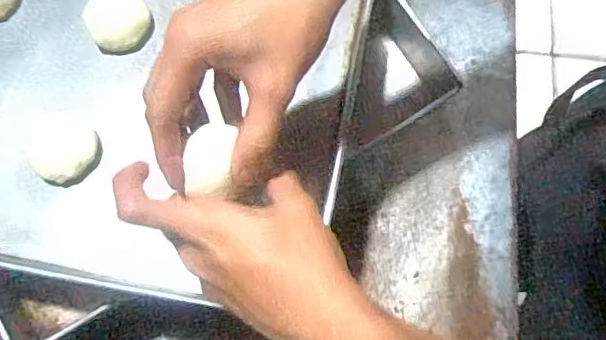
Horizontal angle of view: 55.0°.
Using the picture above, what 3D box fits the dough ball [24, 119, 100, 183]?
[{"bbox_3d":[-0.211,-0.020,0.512,0.055,0.024,0.064,-35,80,-11],"label":"dough ball"}]

